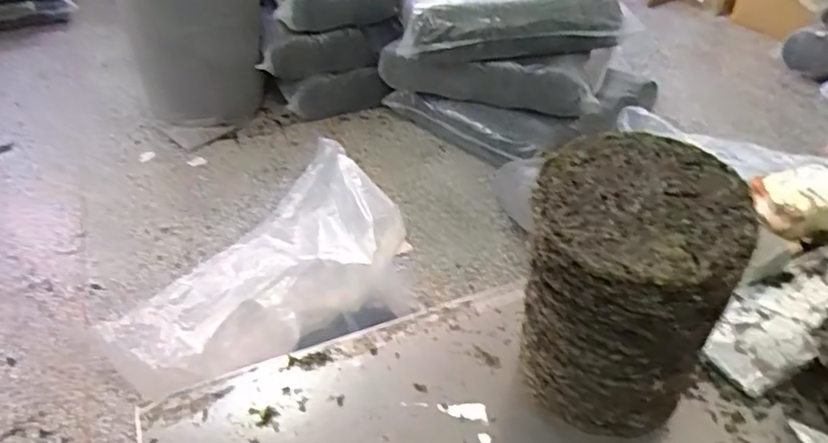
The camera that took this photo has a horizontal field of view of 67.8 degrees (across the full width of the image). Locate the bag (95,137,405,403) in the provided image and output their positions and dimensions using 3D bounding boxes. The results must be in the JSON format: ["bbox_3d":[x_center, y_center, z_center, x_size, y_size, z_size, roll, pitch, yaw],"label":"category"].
[{"bbox_3d":[-0.323,0.112,1.373,0.389,0.223,0.656,27,45,31],"label":"bag"}]

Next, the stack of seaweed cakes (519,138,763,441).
[{"bbox_3d":[0.220,0.094,0.672,0.196,0.309,0.187,15,40,19],"label":"stack of seaweed cakes"}]

